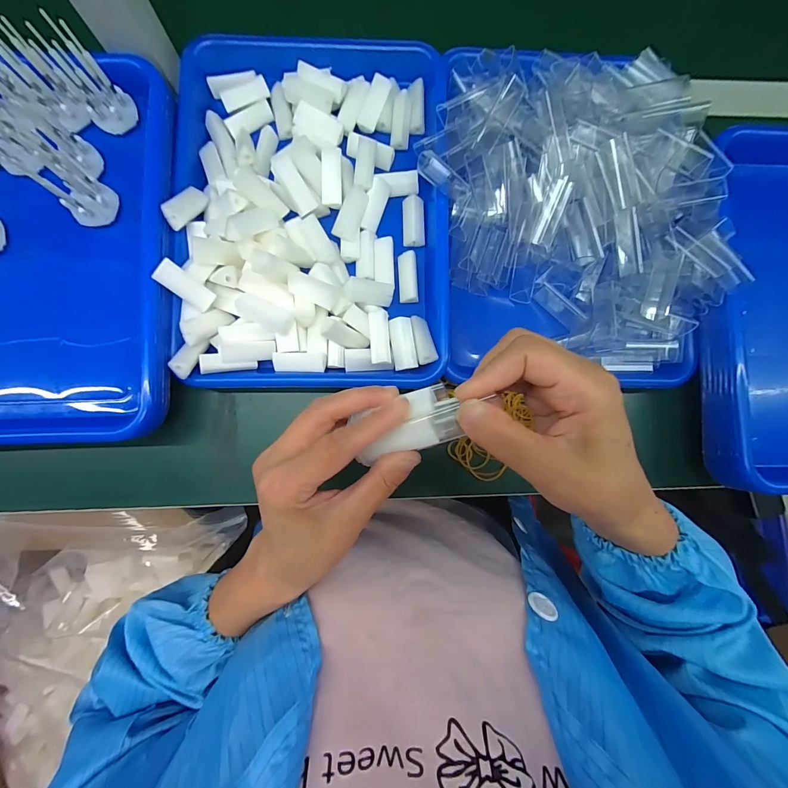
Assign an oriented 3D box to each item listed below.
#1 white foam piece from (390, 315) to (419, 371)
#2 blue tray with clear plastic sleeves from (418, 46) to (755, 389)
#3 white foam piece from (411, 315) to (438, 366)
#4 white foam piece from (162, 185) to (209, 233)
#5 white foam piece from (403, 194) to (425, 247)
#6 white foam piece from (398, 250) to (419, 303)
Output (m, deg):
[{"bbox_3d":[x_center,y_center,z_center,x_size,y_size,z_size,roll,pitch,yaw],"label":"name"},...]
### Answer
[{"bbox_3d":[0.009,-0.045,0.319,0.020,0.020,0.045,-9,85,-4],"label":"white foam piece"},{"bbox_3d":[0.161,-0.168,0.336,0.244,0.102,0.322,-4,85,-3],"label":"blue tray with clear plastic sleeves"},{"bbox_3d":[0.027,-0.049,0.320,0.018,0.012,0.046,-10,72,-4],"label":"white foam piece"},{"bbox_3d":[-0.183,-0.166,0.314,0.013,0.018,0.053,16,52,-1],"label":"white foam piece"},{"bbox_3d":[0.020,-0.167,0.342,0.021,0.012,0.046,-1,85,-3],"label":"white foam piece"},{"bbox_3d":[0.014,-0.111,0.337,0.018,0.014,0.046,-2,85,-3],"label":"white foam piece"}]

